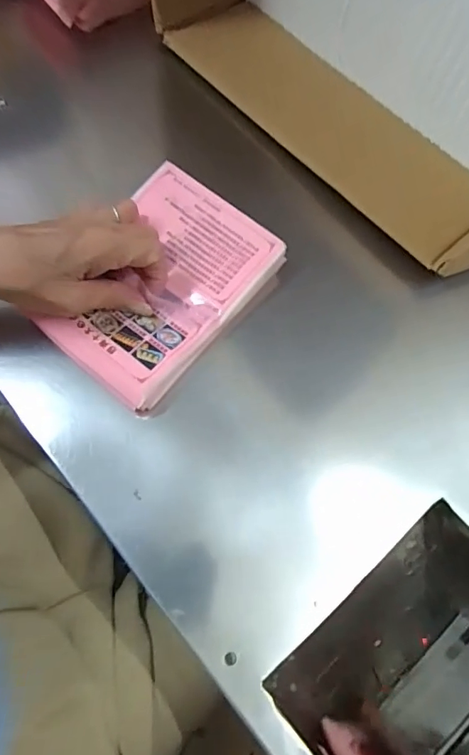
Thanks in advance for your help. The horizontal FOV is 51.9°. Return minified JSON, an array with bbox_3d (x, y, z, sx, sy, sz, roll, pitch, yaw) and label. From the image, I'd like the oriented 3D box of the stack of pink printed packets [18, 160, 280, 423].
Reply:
[{"bbox_3d":[-0.056,-0.069,0.371,0.122,0.024,0.173,34,72,10],"label":"stack of pink printed packets"}]

